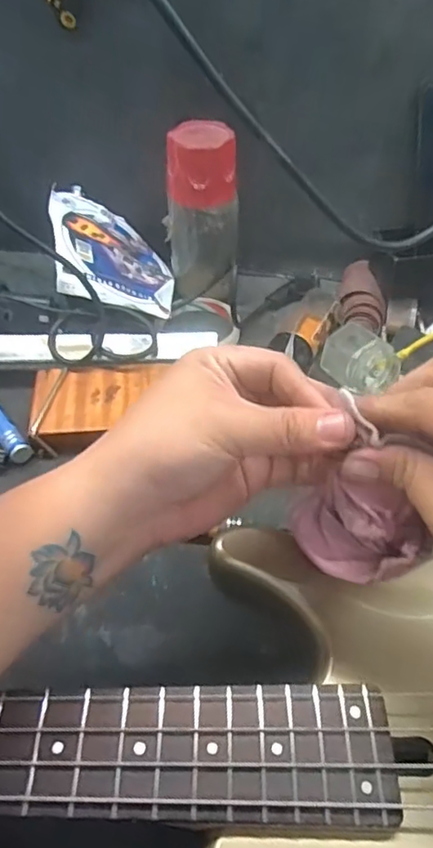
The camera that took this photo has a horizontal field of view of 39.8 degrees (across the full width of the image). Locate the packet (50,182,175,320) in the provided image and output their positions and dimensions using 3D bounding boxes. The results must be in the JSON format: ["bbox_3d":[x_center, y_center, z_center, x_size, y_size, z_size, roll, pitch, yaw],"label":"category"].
[{"bbox_3d":[-0.101,-0.164,0.590,0.127,0.020,0.147,14,45,-40],"label":"packet"}]

